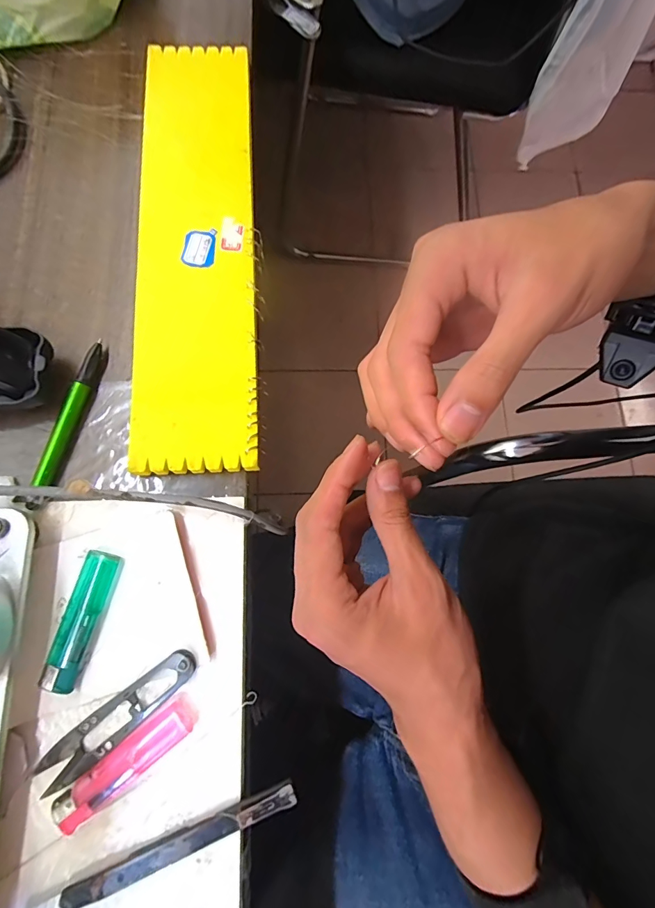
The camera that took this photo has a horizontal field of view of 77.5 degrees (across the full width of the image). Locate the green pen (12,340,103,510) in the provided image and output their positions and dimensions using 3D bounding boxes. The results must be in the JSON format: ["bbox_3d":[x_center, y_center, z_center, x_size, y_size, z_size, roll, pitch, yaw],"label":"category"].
[{"bbox_3d":[-0.169,-0.021,0.267,0.016,0.015,0.114,17,78,0],"label":"green pen"}]

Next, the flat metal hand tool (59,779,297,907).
[{"bbox_3d":[-0.079,0.212,0.220,0.127,0.009,0.011,-21,81,-7],"label":"flat metal hand tool"}]

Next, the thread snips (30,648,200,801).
[{"bbox_3d":[-0.120,0.151,0.233,0.099,0.005,0.022,-39,83,-10],"label":"thread snips"}]

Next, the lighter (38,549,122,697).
[{"bbox_3d":[-0.147,0.097,0.242,0.020,0.012,0.076,14,78,0],"label":"lighter"}]

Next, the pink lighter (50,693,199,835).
[{"bbox_3d":[-0.112,0.171,0.227,0.082,0.011,0.021,-38,83,-10],"label":"pink lighter"}]

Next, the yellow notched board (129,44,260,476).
[{"bbox_3d":[-0.095,-0.156,0.296,0.080,0.006,0.340,-3,77,-3],"label":"yellow notched board"}]

